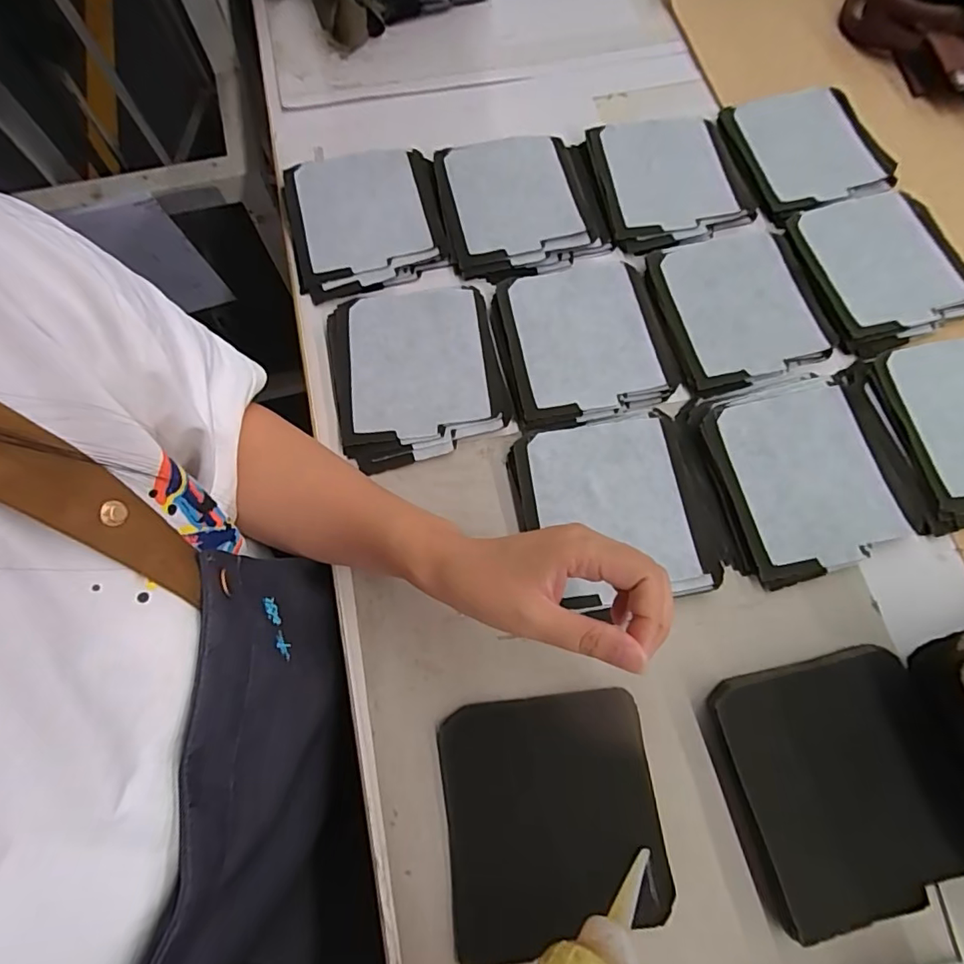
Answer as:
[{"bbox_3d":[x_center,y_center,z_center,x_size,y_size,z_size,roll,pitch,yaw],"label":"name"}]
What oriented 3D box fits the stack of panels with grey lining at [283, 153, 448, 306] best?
[{"bbox_3d":[-0.106,-0.241,0.476,0.136,0.016,0.147,-12,71,-3],"label":"stack of panels with grey lining"}]

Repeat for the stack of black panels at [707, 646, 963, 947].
[{"bbox_3d":[0.222,0.187,0.328,0.125,0.016,0.137,-11,71,-2],"label":"stack of black panels"}]

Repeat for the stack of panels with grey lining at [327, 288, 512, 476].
[{"bbox_3d":[-0.054,-0.093,0.432,0.133,0.014,0.155,-11,71,-3],"label":"stack of panels with grey lining"}]

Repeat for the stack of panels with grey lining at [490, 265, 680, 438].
[{"bbox_3d":[0.084,-0.118,0.441,0.132,0.017,0.147,-10,71,-2],"label":"stack of panels with grey lining"}]

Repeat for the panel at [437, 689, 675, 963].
[{"bbox_3d":[0.044,0.211,0.331,0.131,0.005,0.136,-7,71,-1],"label":"panel"}]

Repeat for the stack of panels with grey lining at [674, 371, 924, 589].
[{"bbox_3d":[0.237,-0.006,0.402,0.139,0.016,0.152,-11,71,-3],"label":"stack of panels with grey lining"}]

